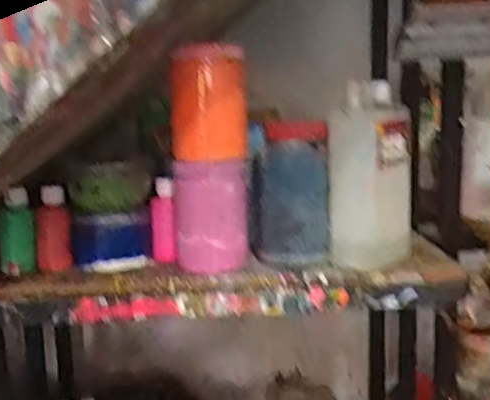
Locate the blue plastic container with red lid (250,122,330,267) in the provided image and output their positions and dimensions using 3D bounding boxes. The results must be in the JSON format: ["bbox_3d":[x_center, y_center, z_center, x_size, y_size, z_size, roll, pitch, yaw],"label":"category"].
[{"bbox_3d":[0.055,-0.010,0.773,0.094,0.163,0.112,-1,10,0],"label":"blue plastic container with red lid"}]

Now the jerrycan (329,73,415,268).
[{"bbox_3d":[0.152,-0.030,0.745,0.069,0.212,0.096,5,12,35],"label":"jerrycan"}]

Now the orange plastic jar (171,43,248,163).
[{"bbox_3d":[-0.043,-0.115,0.747,0.087,0.132,0.086,-2,10,-4],"label":"orange plastic jar"}]

